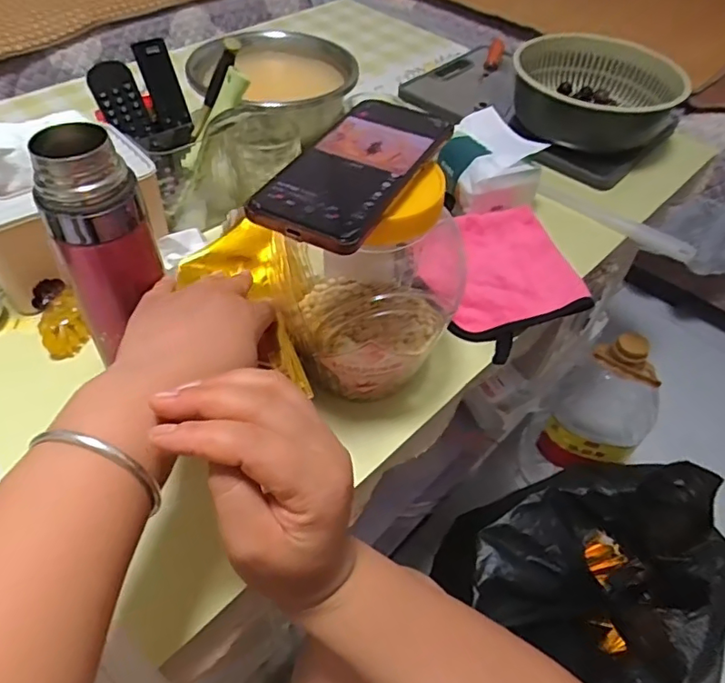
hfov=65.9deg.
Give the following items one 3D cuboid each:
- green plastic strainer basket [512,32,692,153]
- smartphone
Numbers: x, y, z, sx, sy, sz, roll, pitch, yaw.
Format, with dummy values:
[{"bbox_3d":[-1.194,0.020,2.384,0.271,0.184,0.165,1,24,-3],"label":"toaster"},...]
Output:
[{"bbox_3d":[0.306,-0.328,0.762,0.209,0.097,0.184,30,53,20],"label":"green plastic strainer basket"},{"bbox_3d":[-0.004,-0.115,0.364,0.075,0.010,0.152,23,51,15],"label":"smartphone"}]

